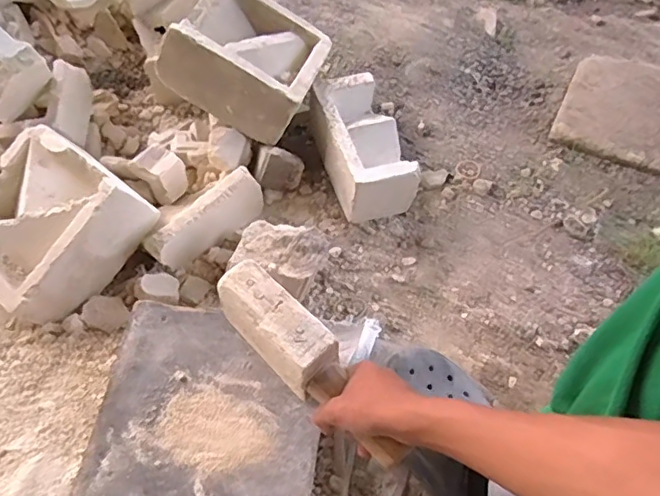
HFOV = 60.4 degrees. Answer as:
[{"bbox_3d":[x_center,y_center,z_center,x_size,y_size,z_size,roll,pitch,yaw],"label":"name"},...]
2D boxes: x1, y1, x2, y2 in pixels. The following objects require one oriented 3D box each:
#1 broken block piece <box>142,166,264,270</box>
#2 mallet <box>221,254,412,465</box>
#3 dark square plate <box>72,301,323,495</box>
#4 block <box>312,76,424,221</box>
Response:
[{"bbox_3d":[-0.167,-0.035,0.777,0.174,0.080,0.042,-36,65,-20],"label":"broken block piece"},{"bbox_3d":[-0.023,0.122,0.586,0.055,0.097,0.248,-39,75,-22],"label":"mallet"},{"bbox_3d":[-0.131,0.184,0.624,0.241,0.015,0.237,8,58,2],"label":"dark square plate"},{"bbox_3d":[0.048,-0.154,0.846,0.104,0.097,0.195,-14,59,-9],"label":"block"}]

